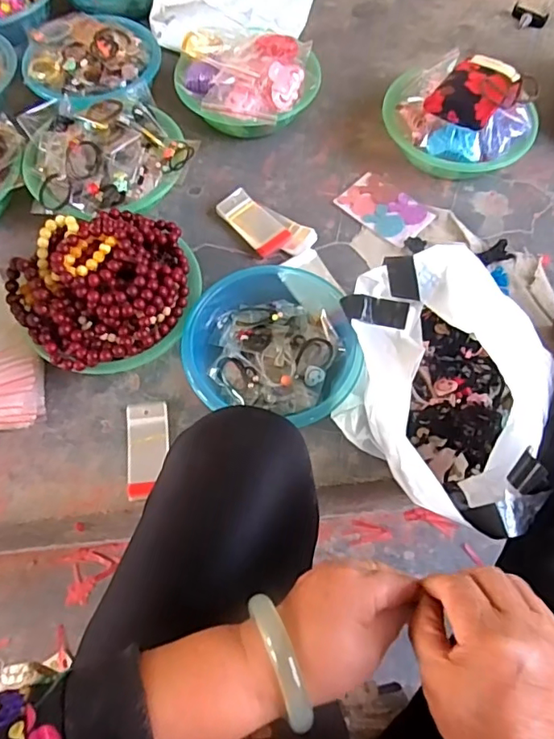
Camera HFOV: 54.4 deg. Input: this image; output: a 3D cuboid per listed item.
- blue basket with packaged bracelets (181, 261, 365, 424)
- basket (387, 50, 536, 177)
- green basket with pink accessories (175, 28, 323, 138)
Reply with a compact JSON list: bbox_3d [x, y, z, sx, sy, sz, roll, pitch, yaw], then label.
[{"bbox_3d":[0.004,-0.047,0.713,0.215,0.065,0.224,0,64,0],"label":"blue basket with packaged bracelets"},{"bbox_3d":[0.290,-0.408,0.859,0.233,0.144,0.204,32,68,15],"label":"basket"},{"bbox_3d":[-0.046,-0.476,0.905,0.229,0.107,0.190,-2,64,-1],"label":"green basket with pink accessories"}]

